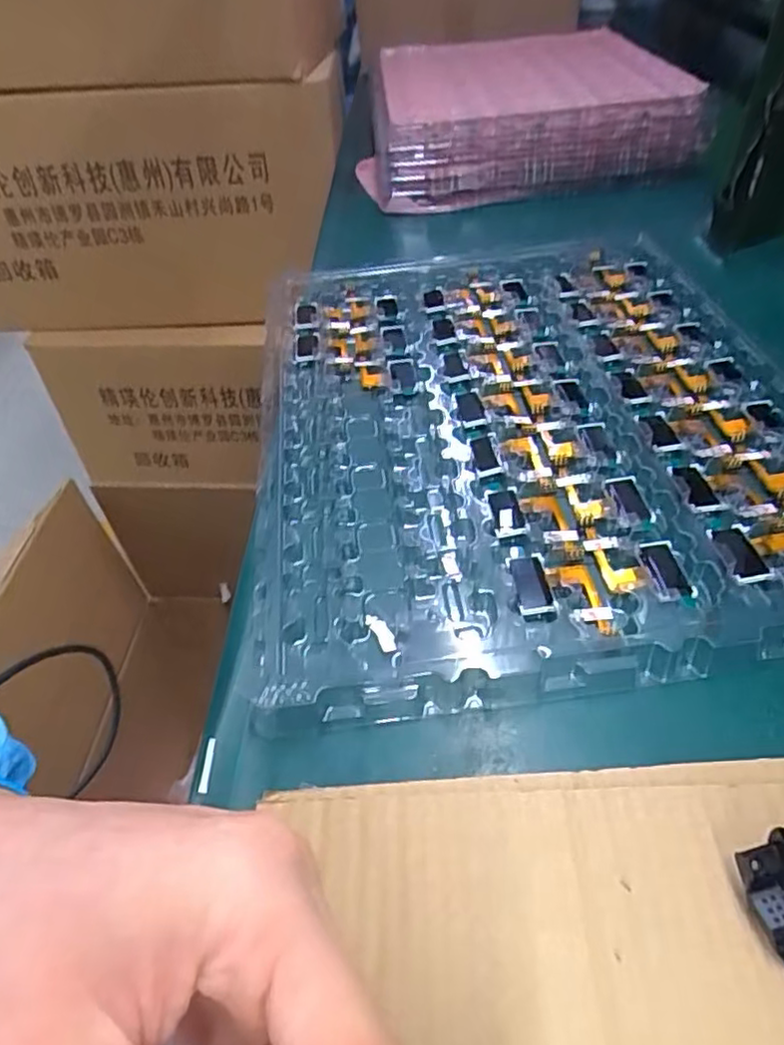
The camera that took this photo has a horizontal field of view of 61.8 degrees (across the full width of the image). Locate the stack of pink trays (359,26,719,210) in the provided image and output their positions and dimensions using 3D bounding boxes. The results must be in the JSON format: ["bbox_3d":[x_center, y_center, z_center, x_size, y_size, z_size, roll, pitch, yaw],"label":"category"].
[{"bbox_3d":[0.132,-0.451,0.713,0.301,0.062,0.348,-4,45,0],"label":"stack of pink trays"}]

